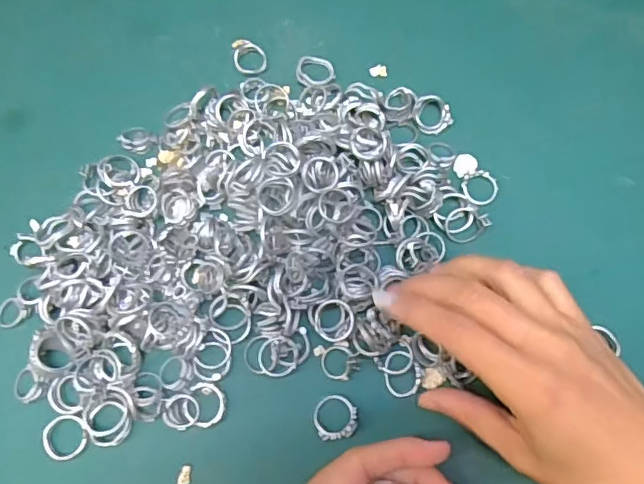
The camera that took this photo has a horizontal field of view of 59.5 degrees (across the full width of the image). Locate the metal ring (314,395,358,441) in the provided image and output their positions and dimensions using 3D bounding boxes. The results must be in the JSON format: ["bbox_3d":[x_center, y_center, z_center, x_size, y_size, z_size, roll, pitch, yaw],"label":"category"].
[{"bbox_3d":[0.007,0.089,0.285,0.022,0.008,0.021,0,73,1],"label":"metal ring"}]

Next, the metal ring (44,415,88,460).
[{"bbox_3d":[-0.131,0.100,0.288,0.022,0.004,0.023,0,84,-3],"label":"metal ring"}]

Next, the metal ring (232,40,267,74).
[{"bbox_3d":[-0.045,-0.115,0.349,0.020,0.004,0.024,-9,73,-2],"label":"metal ring"}]

